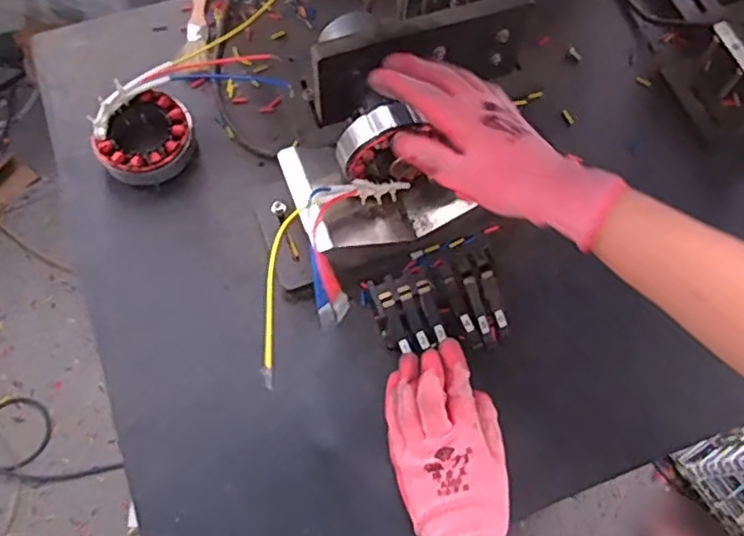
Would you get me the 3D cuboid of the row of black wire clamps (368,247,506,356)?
[{"bbox_3d":[0.057,0.036,0.546,0.108,0.025,0.074,-15,70,-7],"label":"row of black wire clamps"}]

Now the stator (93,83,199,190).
[{"bbox_3d":[-0.210,-0.123,0.599,0.089,0.041,0.086,-28,72,-11],"label":"stator"}]

